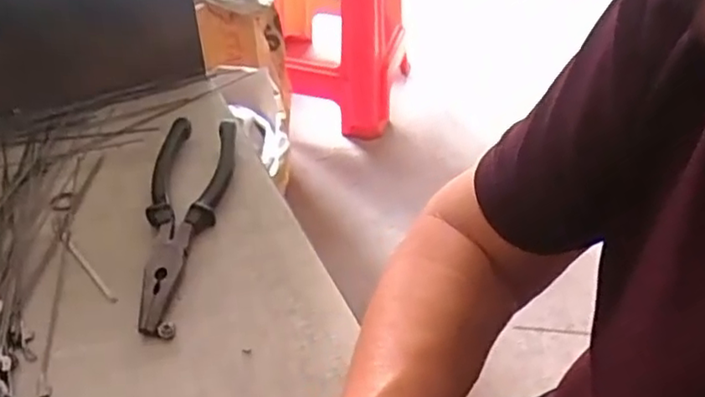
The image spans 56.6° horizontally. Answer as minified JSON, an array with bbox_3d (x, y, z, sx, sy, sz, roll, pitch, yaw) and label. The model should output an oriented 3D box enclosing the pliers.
[{"bbox_3d":[-0.121,0.008,0.446,0.056,0.018,0.179,4,44,1],"label":"pliers"}]

